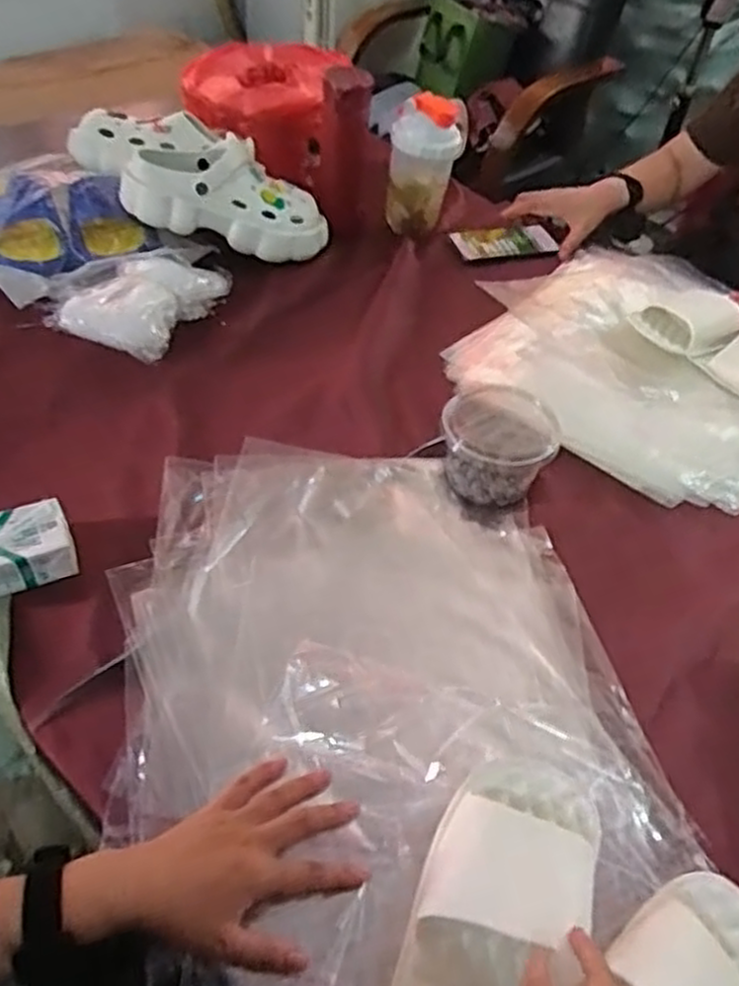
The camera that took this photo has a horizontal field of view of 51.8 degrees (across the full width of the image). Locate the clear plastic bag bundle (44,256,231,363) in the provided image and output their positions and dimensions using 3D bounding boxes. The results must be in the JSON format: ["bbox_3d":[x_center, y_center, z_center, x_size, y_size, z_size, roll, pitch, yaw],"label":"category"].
[{"bbox_3d":[-0.272,-0.235,0.924,0.127,0.050,0.191,26,51,17],"label":"clear plastic bag bundle"}]

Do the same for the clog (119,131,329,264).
[{"bbox_3d":[-0.185,-0.404,1.021,0.274,0.108,0.108,10,45,-19],"label":"clog"}]

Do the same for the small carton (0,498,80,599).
[{"bbox_3d":[-0.324,0.053,0.679,0.111,0.039,0.066,-15,51,-18],"label":"small carton"}]

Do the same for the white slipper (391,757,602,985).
[{"bbox_3d":[0.076,0.288,0.481,0.101,0.056,0.266,21,55,13],"label":"white slipper"}]

